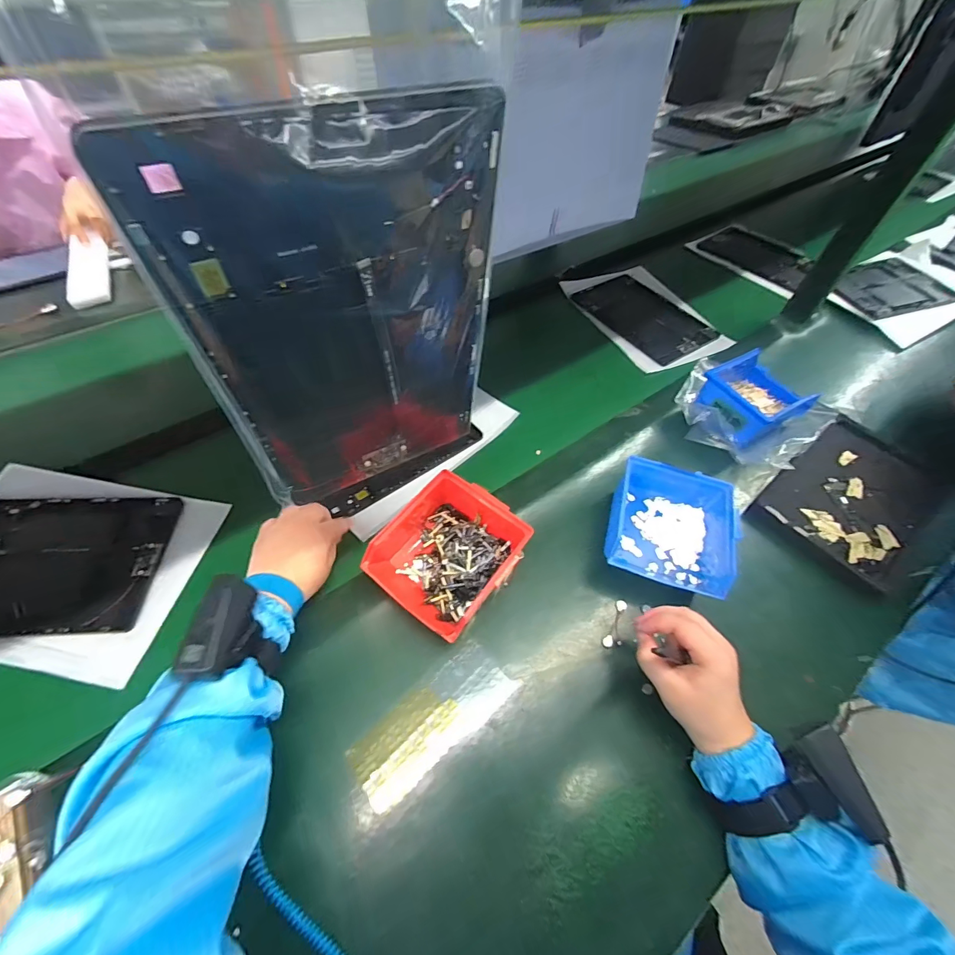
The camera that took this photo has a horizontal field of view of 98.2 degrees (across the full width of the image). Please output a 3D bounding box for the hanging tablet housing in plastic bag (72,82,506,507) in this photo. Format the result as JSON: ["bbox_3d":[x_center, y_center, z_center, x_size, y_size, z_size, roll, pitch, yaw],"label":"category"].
[{"bbox_3d":[-0.064,-0.071,0.246,0.160,0.237,0.009,-24,64,-21],"label":"hanging tablet housing in plastic bag"}]

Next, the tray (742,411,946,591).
[{"bbox_3d":[0.469,0.028,0.513,0.243,0.036,0.160,-30,58,-24],"label":"tray"}]

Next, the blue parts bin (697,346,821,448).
[{"bbox_3d":[0.378,-0.112,0.579,0.126,0.060,0.115,-25,56,-22],"label":"blue parts bin"}]

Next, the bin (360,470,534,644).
[{"bbox_3d":[-0.033,0.080,0.437,0.135,0.082,0.136,33,57,22],"label":"bin"}]

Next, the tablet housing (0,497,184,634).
[{"bbox_3d":[-0.467,0.090,0.445,0.241,0.011,0.149,-1,58,-6],"label":"tablet housing"}]

